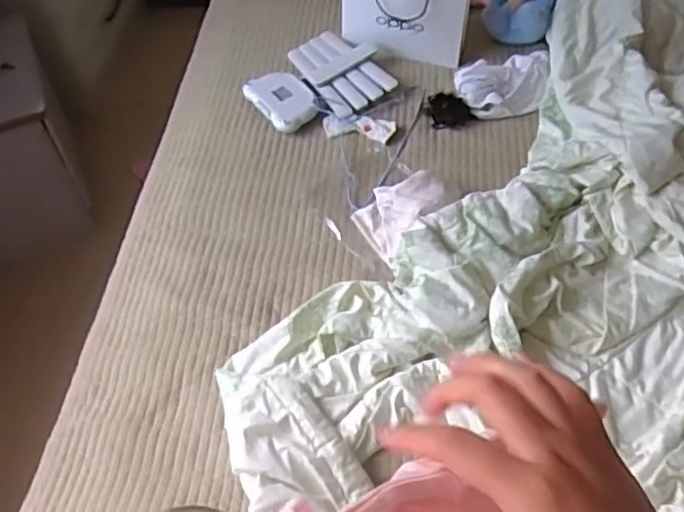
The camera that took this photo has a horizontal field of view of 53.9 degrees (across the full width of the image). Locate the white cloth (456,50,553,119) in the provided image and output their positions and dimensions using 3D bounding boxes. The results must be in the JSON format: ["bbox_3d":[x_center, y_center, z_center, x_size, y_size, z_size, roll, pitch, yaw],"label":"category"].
[{"bbox_3d":[0.356,-0.378,1.462,0.226,0.054,0.160,-9,53,-3],"label":"white cloth"}]

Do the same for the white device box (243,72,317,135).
[{"bbox_3d":[-0.130,-0.342,1.459,0.122,0.034,0.173,-30,57,-18],"label":"white device box"}]

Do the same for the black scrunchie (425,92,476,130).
[{"bbox_3d":[0.225,-0.306,1.427,0.116,0.039,0.079,23,58,19],"label":"black scrunchie"}]

